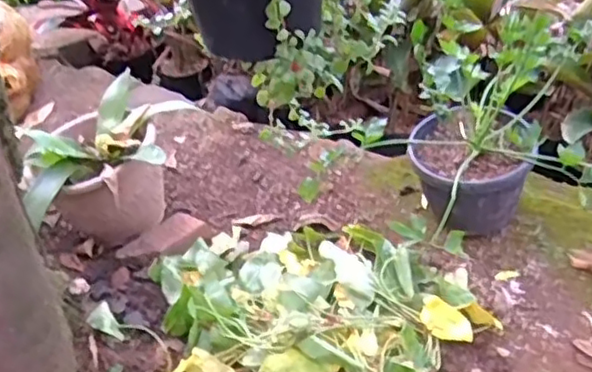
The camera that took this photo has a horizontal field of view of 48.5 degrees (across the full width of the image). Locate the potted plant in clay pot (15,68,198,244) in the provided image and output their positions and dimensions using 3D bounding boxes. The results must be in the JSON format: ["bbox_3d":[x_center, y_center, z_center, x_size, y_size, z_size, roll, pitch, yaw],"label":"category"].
[{"bbox_3d":[-0.323,-0.017,1.148,0.256,0.219,0.276,-15,40,-12],"label":"potted plant in clay pot"}]

